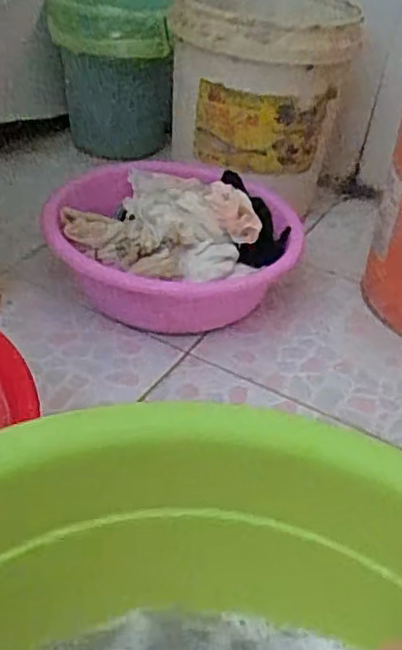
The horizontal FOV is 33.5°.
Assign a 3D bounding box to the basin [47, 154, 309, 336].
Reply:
[{"bbox_3d":[-0.043,-0.114,0.910,0.309,0.137,0.309,5,36,-3],"label":"basin"}]

